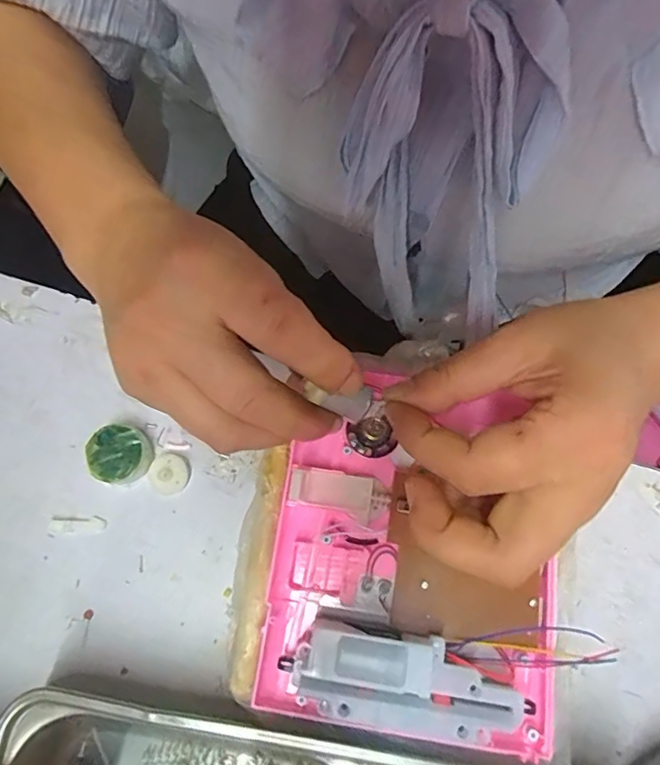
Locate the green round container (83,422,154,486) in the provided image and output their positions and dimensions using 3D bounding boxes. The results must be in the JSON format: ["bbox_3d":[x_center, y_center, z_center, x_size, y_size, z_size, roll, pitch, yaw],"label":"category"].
[{"bbox_3d":[-0.121,0.041,0.300,0.034,0.018,0.033,0,71,-1],"label":"green round container"}]

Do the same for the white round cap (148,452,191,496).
[{"bbox_3d":[-0.093,0.052,0.300,0.023,0.007,0.023,0,71,-1],"label":"white round cap"}]

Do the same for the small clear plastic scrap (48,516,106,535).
[{"bbox_3d":[-0.143,0.081,0.294,0.031,0.004,0.009,-4,71,-2],"label":"small clear plastic scrap"}]

